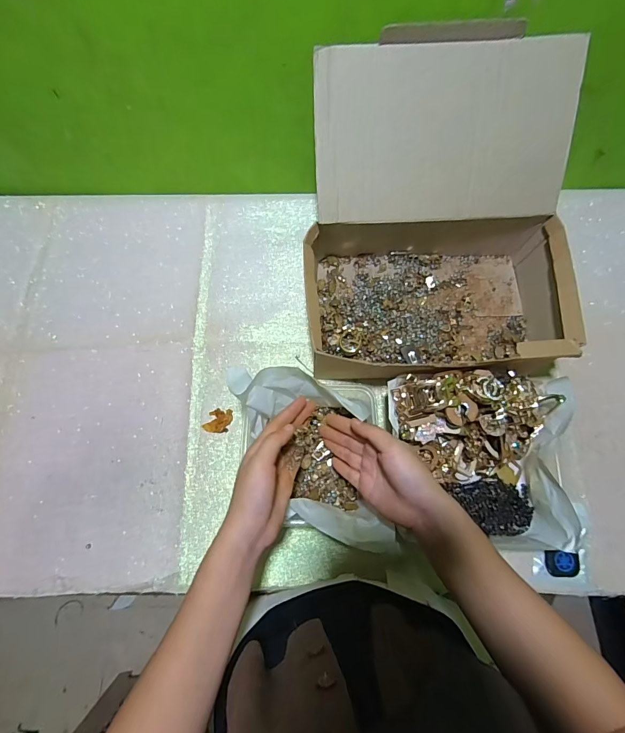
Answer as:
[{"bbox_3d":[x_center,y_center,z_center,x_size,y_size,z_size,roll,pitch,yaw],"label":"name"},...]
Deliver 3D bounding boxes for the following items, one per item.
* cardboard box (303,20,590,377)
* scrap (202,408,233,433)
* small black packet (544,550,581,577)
[{"bbox_3d":[0.157,-0.179,0.482,0.337,0.223,0.344,-5,73,-1],"label":"cardboard box"},{"bbox_3d":[-0.133,0.076,0.518,0.038,0.004,0.033,3,73,1],"label":"scrap"},{"bbox_3d":[0.309,0.243,0.453,0.042,0.010,0.030,1,73,1],"label":"small black packet"}]

